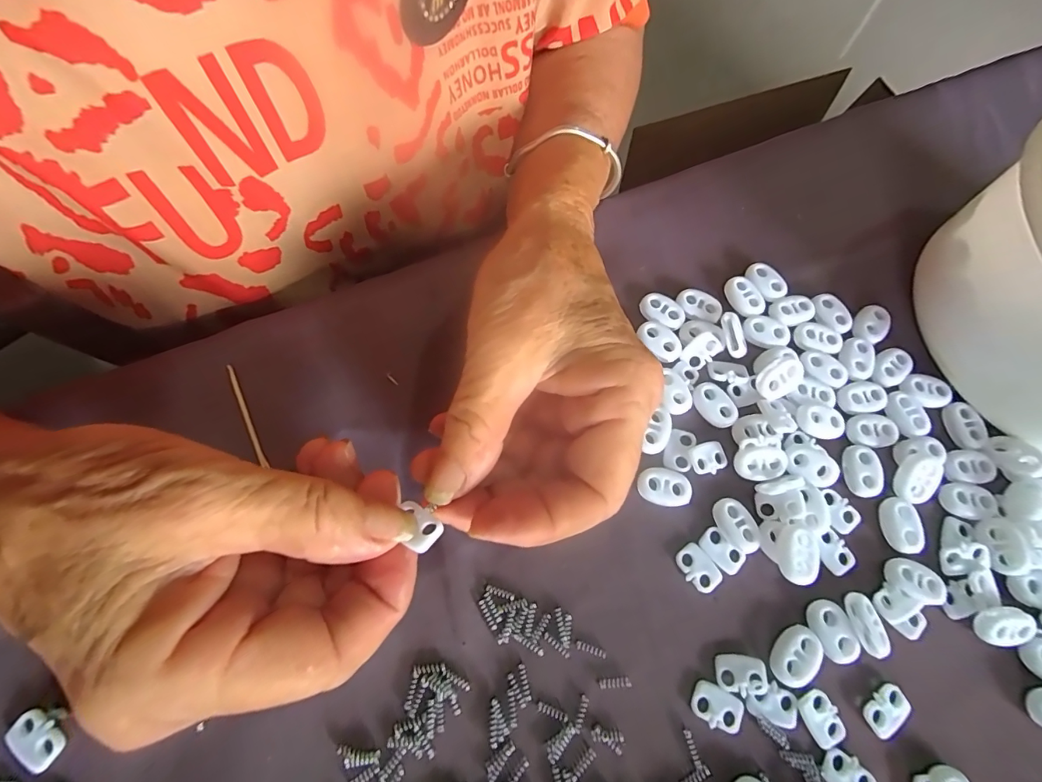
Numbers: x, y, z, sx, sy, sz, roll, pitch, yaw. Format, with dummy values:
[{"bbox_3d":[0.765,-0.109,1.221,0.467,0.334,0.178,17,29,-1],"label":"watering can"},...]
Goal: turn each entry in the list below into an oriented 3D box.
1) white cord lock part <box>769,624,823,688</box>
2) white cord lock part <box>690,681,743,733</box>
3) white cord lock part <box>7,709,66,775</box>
[{"bbox_3d":[0.105,0.101,0.174,0.022,0.006,0.014,-40,78,-16],"label":"white cord lock part"},{"bbox_3d":[0.073,0.117,0.168,0.019,0.004,0.013,25,71,5],"label":"white cord lock part"},{"bbox_3d":[-0.162,0.116,0.152,0.018,0.004,0.012,41,73,10],"label":"white cord lock part"}]

